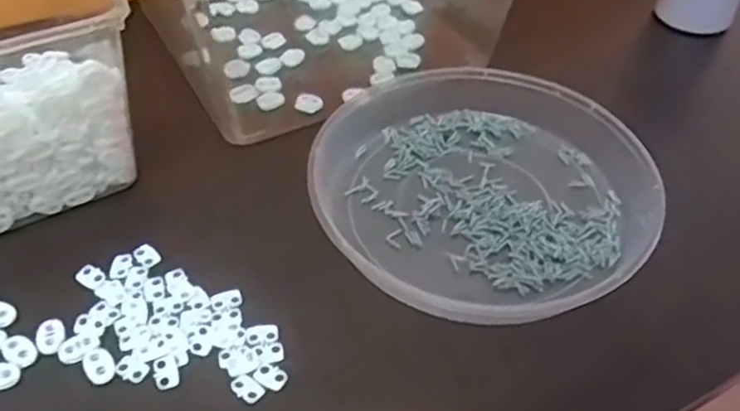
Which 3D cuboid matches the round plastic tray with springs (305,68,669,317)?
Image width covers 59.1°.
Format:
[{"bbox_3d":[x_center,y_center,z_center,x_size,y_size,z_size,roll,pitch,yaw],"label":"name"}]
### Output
[{"bbox_3d":[0.079,-0.019,0.466,0.230,0.040,0.212,1,46,-1],"label":"round plastic tray with springs"}]

